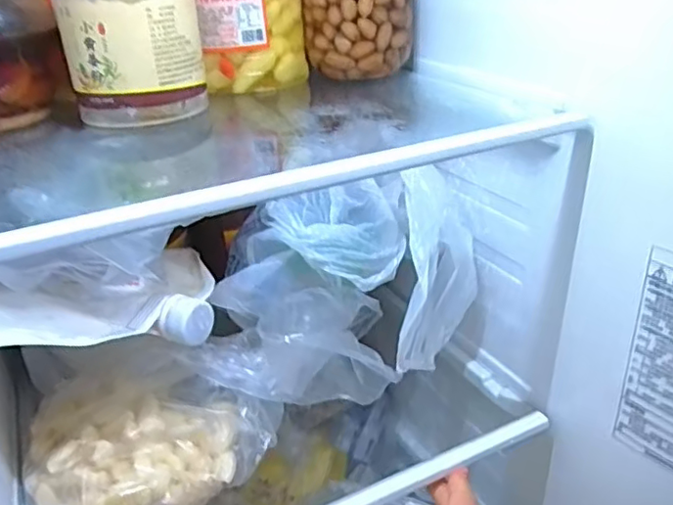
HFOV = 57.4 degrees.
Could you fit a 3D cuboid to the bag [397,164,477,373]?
[{"bbox_3d":[0.073,0.018,0.441,0.050,0.142,0.065,4,28,13],"label":"bag"}]

